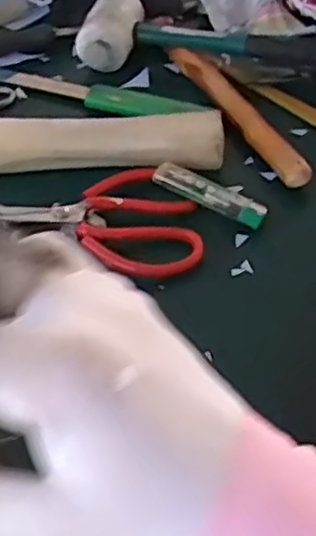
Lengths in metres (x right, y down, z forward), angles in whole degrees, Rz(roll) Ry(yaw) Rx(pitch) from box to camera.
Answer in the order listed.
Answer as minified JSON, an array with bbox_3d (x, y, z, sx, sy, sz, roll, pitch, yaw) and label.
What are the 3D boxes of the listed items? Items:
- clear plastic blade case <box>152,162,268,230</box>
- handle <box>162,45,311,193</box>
[{"bbox_3d":[0.038,-0.055,0.505,0.084,0.010,0.021,26,54,6],"label":"clear plastic blade case"},{"bbox_3d":[0.064,-0.133,0.575,0.025,0.019,0.198,-21,52,-16],"label":"handle"}]

